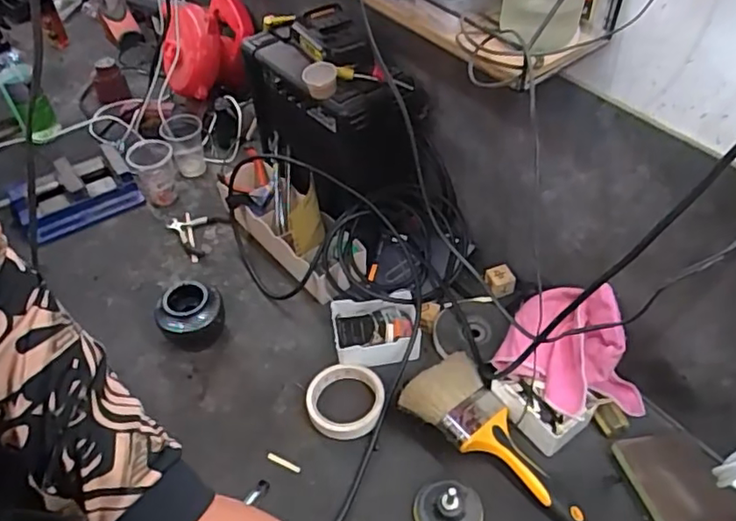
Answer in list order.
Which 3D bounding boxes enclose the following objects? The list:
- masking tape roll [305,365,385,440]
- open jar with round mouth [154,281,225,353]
[{"bbox_3d":[-0.027,0.172,0.731,0.093,0.020,0.094,-1,47,1],"label":"masking tape roll"},{"bbox_3d":[-0.236,0.074,0.803,0.085,0.067,0.077,-21,50,-16],"label":"open jar with round mouth"}]

